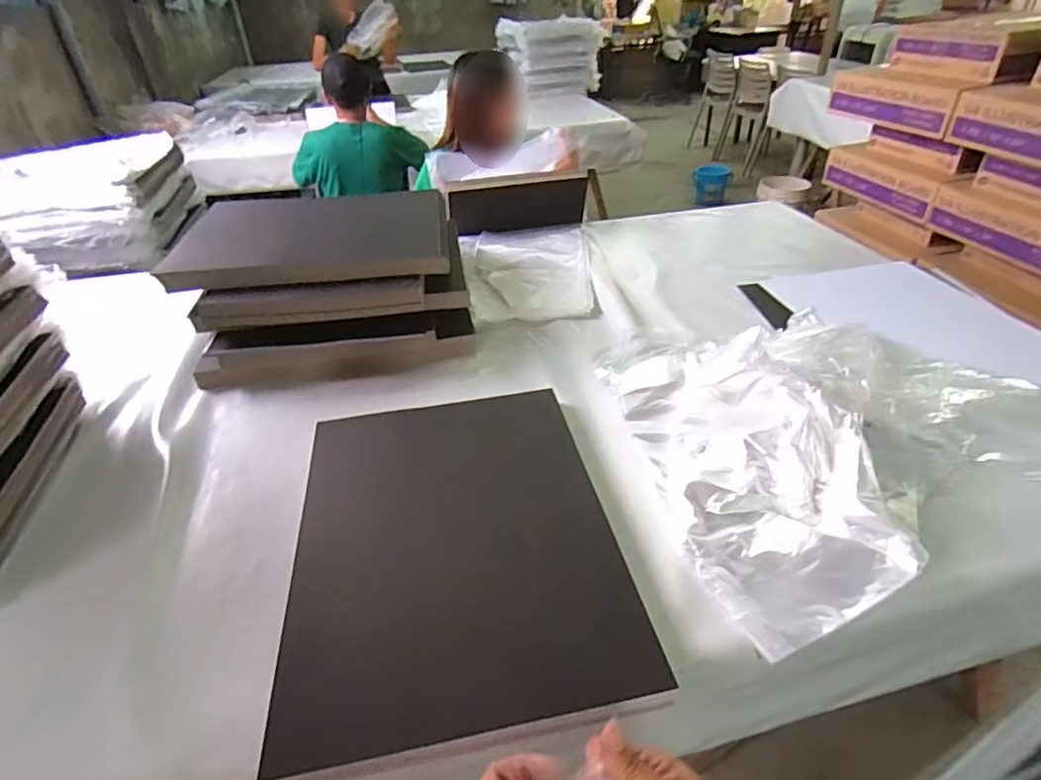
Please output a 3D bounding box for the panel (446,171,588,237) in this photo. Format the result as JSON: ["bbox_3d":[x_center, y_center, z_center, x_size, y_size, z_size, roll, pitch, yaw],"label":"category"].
[{"bbox_3d":[-0.002,-0.494,1.503,0.377,0.138,0.039,-8,37,-6],"label":"panel"}]

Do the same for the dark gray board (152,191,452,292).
[{"bbox_3d":[-0.387,-0.297,1.091,0.491,0.046,0.299,-4,45,-4],"label":"dark gray board"}]

